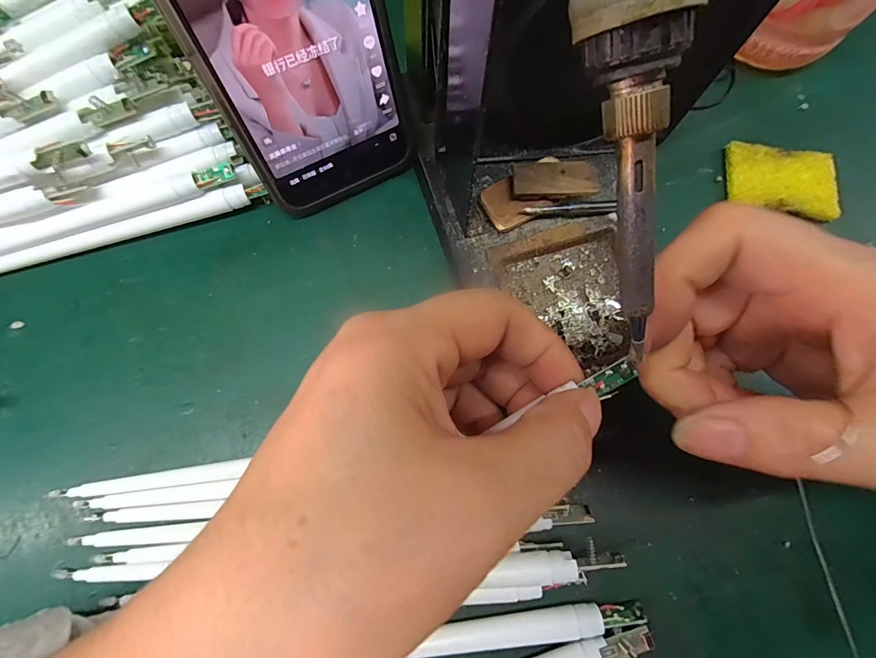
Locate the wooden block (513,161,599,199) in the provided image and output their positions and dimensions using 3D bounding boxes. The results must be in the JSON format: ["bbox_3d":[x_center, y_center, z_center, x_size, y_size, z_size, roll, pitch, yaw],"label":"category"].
[{"bbox_3d":[0.056,-0.073,0.202,0.039,0.004,0.019,-2,74,2],"label":"wooden block"}]

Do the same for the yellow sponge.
[{"bbox_3d":[0.186,-0.080,0.225,0.055,0.010,0.037,9,75,1],"label":"yellow sponge"}]

